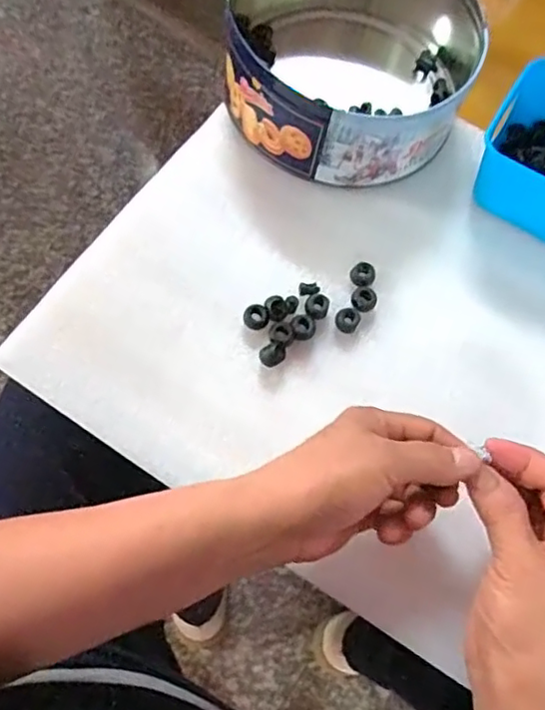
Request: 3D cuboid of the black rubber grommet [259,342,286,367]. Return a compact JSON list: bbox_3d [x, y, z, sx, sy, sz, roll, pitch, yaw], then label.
[{"bbox_3d":[0.000,-0.001,0.416,0.015,0.008,0.017,42,72,14],"label":"black rubber grommet"}]

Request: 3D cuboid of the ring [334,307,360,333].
[{"bbox_3d":[0.053,-0.025,0.431,0.016,0.010,0.018,26,69,8],"label":"ring"}]

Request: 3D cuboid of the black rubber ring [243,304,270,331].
[{"bbox_3d":[-0.011,-0.027,0.423,0.017,0.007,0.017,1,68,-2],"label":"black rubber ring"}]

